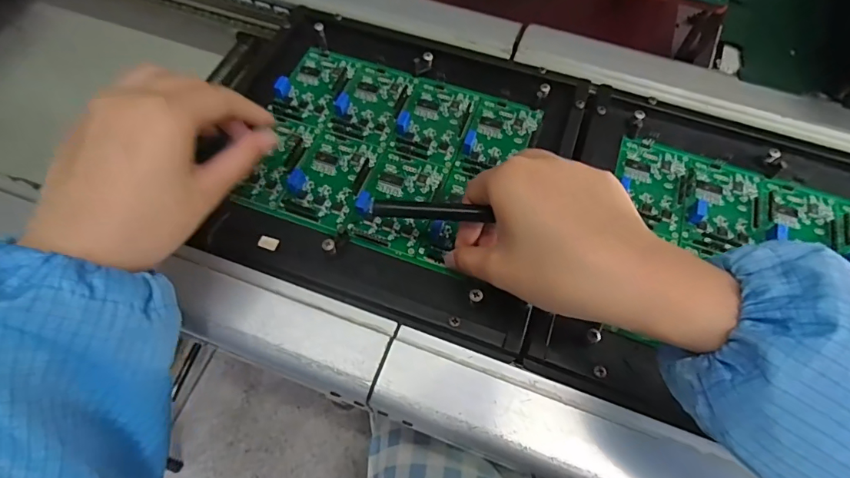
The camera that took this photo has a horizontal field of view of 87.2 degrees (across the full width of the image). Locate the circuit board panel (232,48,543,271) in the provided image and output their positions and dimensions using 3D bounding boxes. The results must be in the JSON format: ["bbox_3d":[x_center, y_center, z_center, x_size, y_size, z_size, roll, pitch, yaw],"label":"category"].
[{"bbox_3d":[-0.029,-0.066,0.329,0.190,0.008,0.151,19,66,8],"label":"circuit board panel"}]

